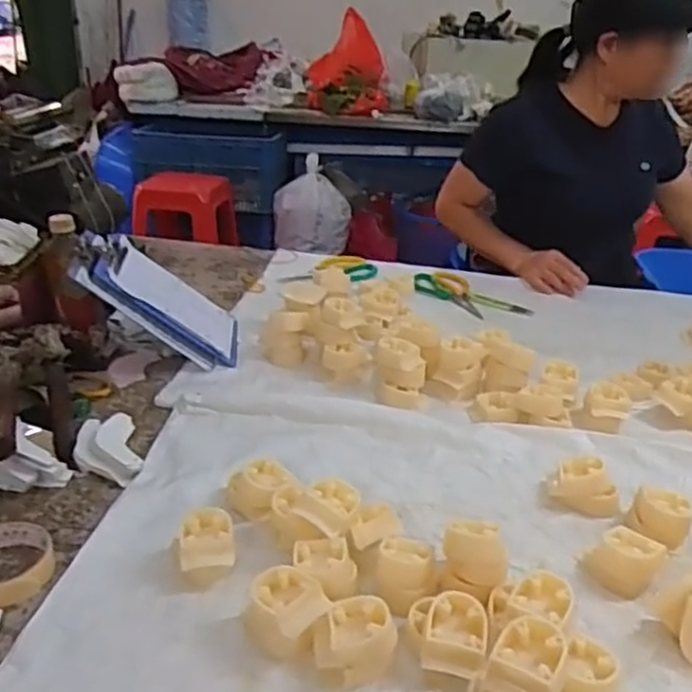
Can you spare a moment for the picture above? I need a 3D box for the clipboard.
[{"bbox_3d":[-0.254,-0.069,0.991,0.249,0.028,0.142,38,26,-16],"label":"clipboard"}]

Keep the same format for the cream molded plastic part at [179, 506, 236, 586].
[{"bbox_3d":[-0.122,0.176,0.632,0.045,0.038,0.056,-4,26,-11],"label":"cream molded plastic part"}]

